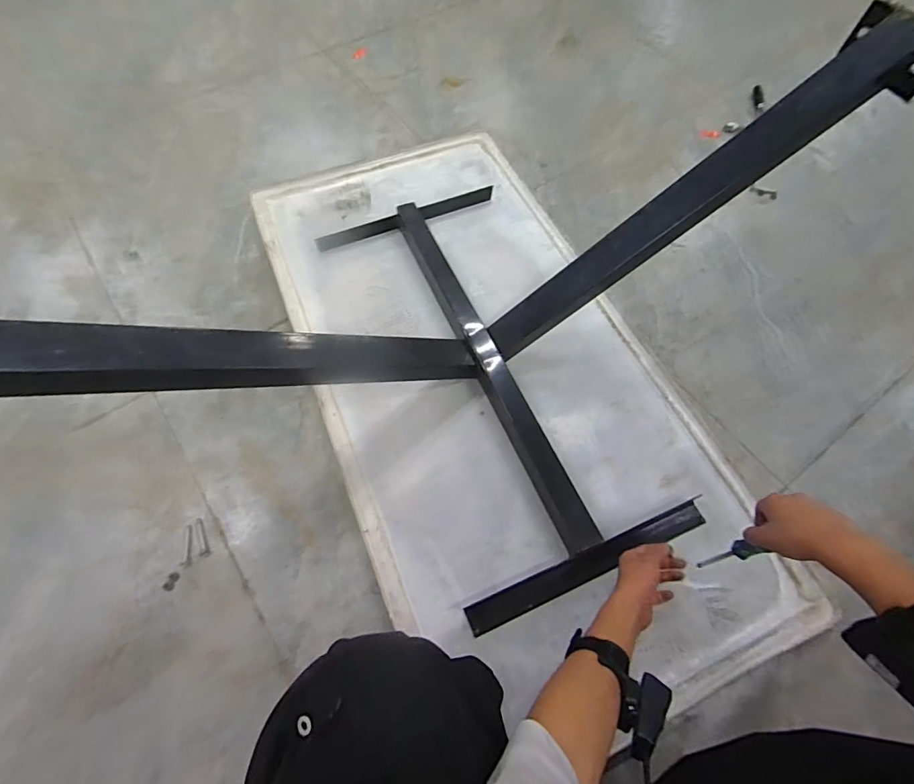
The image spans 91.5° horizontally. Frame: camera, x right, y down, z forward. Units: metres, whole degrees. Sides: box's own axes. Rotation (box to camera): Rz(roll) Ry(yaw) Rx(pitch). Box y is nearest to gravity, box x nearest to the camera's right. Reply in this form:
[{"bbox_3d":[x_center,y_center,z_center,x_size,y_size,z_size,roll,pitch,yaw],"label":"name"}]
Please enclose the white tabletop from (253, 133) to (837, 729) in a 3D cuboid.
[{"bbox_3d":[0.044,-0.052,0.824,0.586,0.054,1.162,-23,67,-11],"label":"white tabletop"}]

